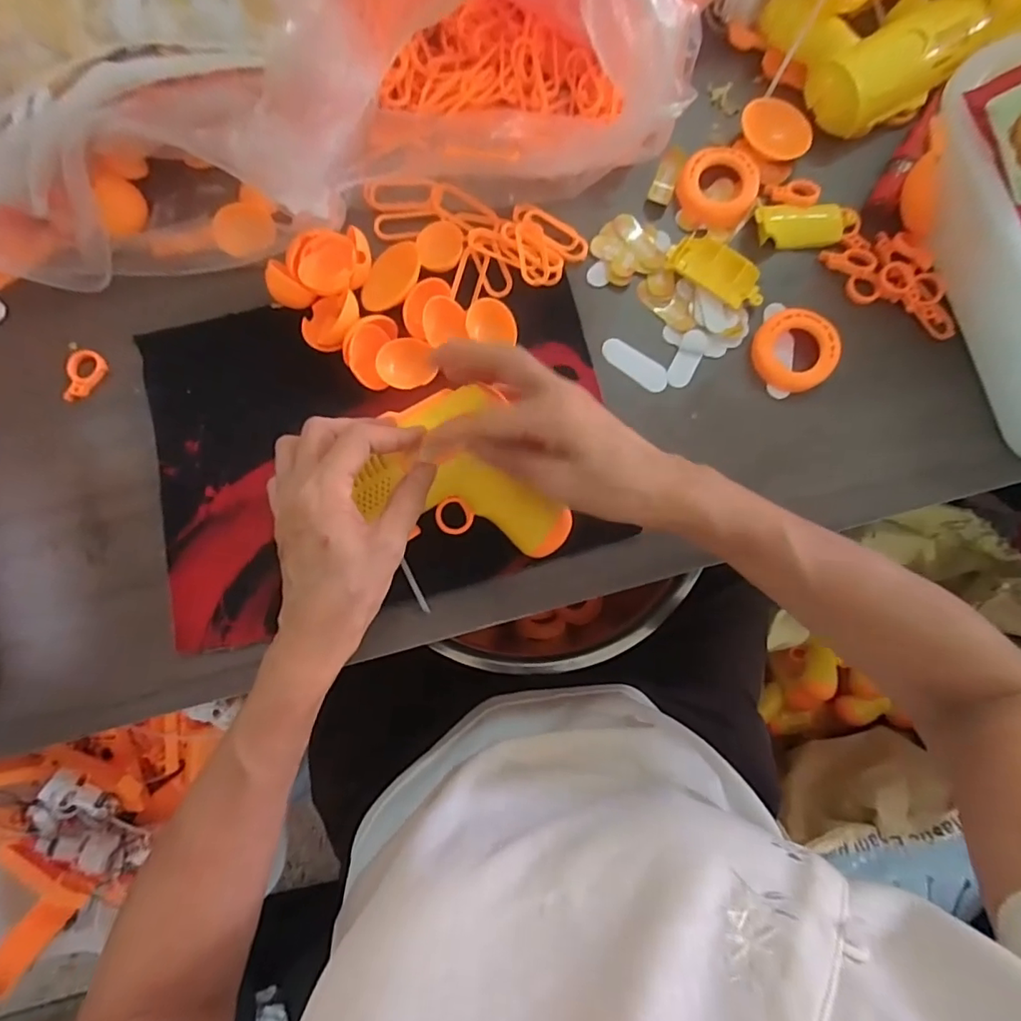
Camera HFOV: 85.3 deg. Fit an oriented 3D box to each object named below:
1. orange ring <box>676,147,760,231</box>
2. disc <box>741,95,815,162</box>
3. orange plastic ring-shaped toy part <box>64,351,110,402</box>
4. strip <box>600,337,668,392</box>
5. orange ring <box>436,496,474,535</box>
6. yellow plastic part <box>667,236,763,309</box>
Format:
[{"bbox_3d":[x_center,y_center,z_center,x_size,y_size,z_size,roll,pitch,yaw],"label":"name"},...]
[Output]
[{"bbox_3d":[0.155,-0.239,0.413,0.056,0.016,0.056,1,100,5],"label":"orange ring"},{"bbox_3d":[0.199,-0.284,0.412,0.054,0.006,0.040,42,84,5],"label":"disc"},{"bbox_3d":[-0.303,-0.095,0.396,0.025,0.010,0.037,8,82,0],"label":"orange plastic ring-shaped toy part"},{"bbox_3d":[0.090,-0.105,0.400,0.053,0.004,0.019,37,83,4],"label":"strip"},{"bbox_3d":[-0.036,0.003,0.355,0.023,0.005,0.024,0,82,-1],"label":"orange ring"},{"bbox_3d":[0.149,-0.172,0.398,0.072,0.017,0.028,37,83,4],"label":"yellow plastic part"}]

